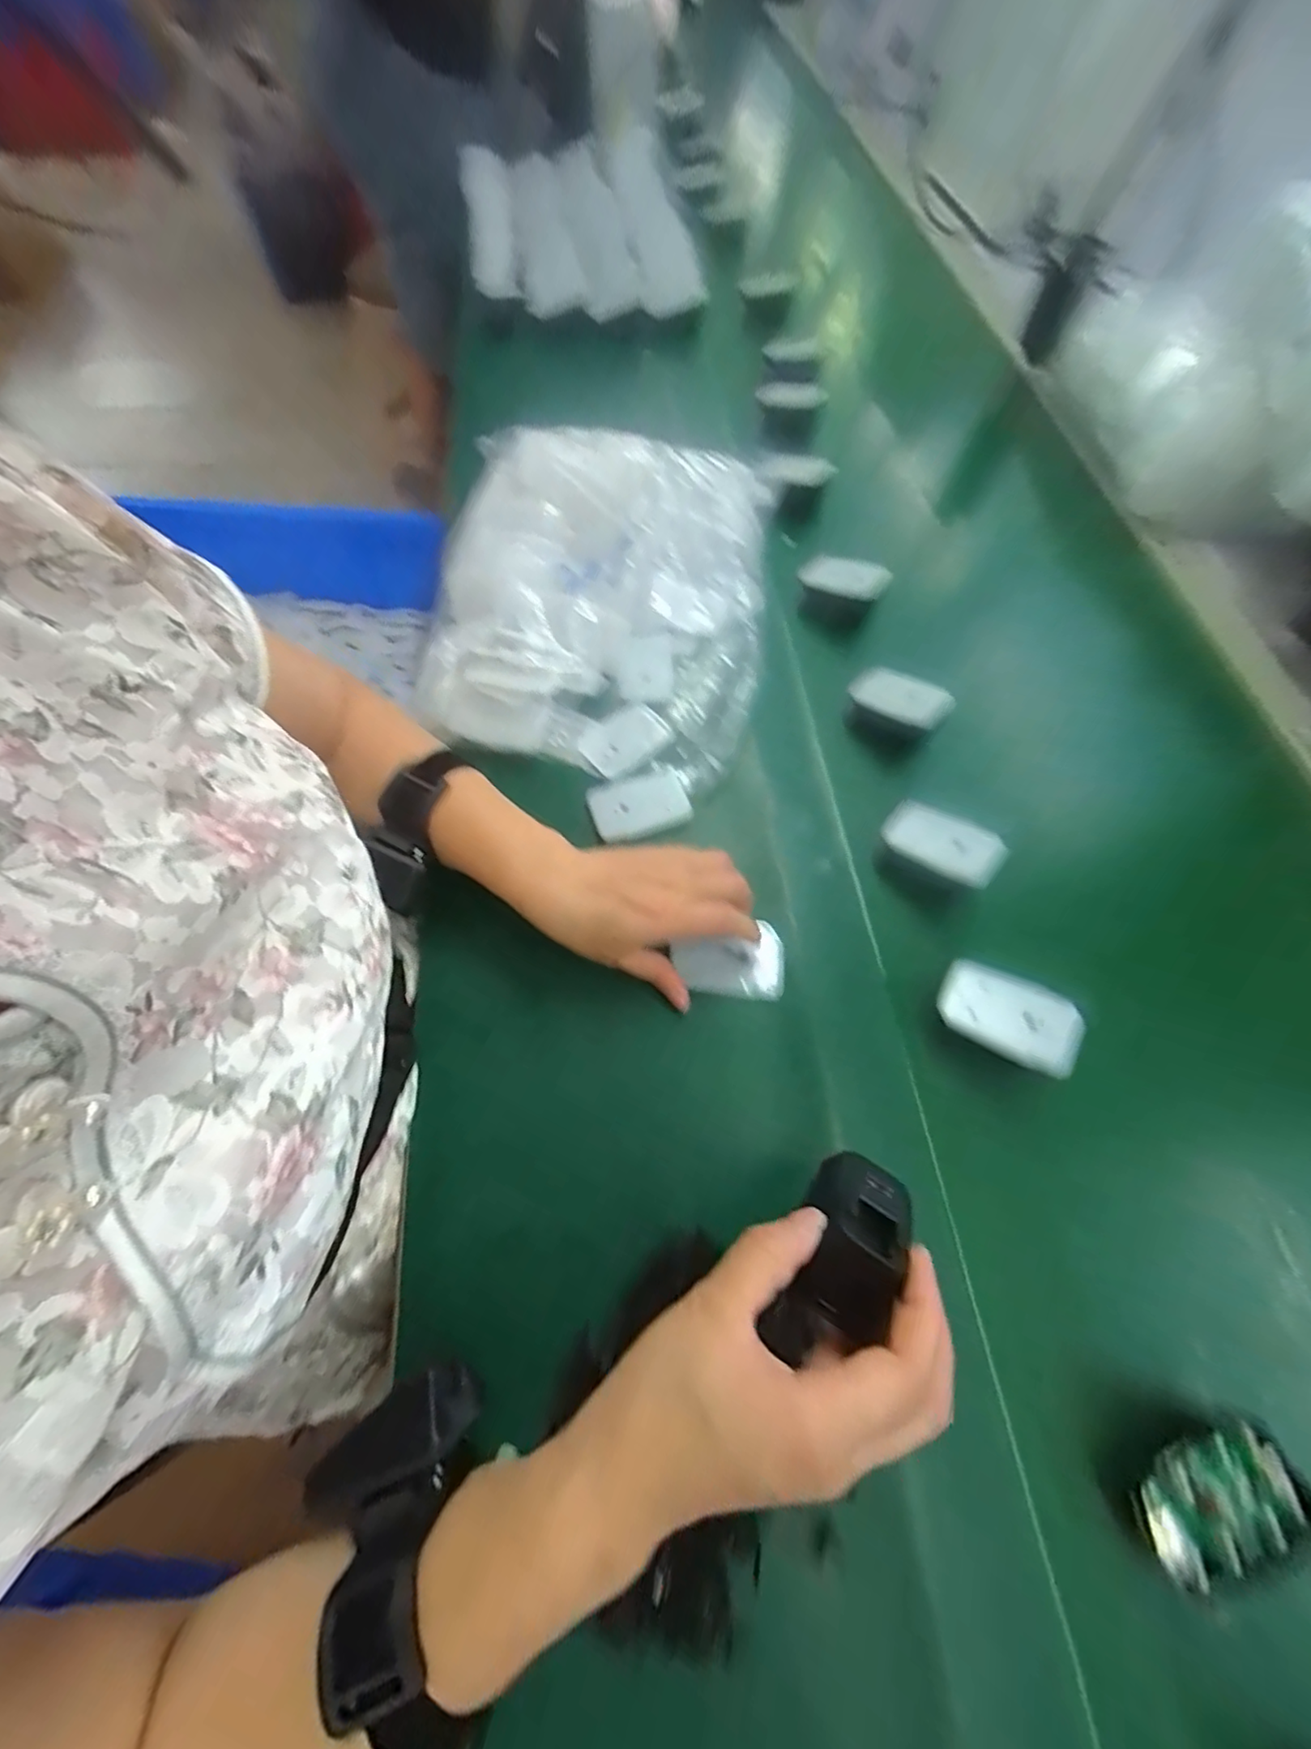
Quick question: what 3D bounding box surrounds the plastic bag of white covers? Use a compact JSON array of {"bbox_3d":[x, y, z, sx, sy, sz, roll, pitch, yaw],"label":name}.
[{"bbox_3d":[-0.040,-0.235,0.484,0.269,0.085,0.310,14,64,4],"label":"plastic bag of white covers"}]

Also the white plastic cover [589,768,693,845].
[{"bbox_3d":[-0.012,-0.052,0.441,0.069,0.005,0.052,-18,66,-11],"label":"white plastic cover"}]

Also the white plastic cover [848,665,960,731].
[{"bbox_3d":[0.191,-0.138,0.461,0.078,0.021,0.032,34,66,31],"label":"white plastic cover"}]

